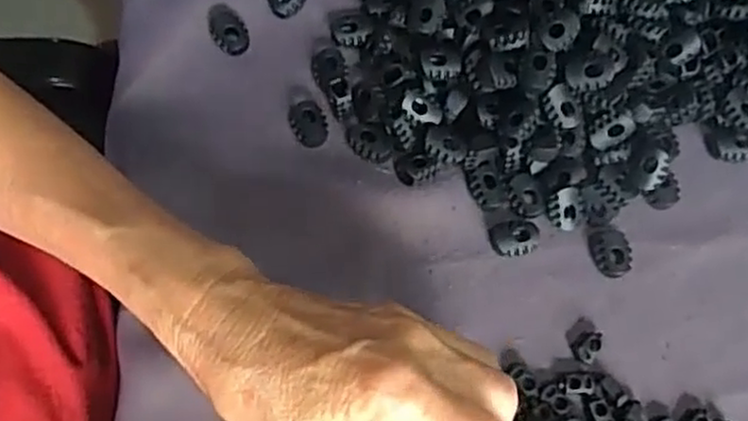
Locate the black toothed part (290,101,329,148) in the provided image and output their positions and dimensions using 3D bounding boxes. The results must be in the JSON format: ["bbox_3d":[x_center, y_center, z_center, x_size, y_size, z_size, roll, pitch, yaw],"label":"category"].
[{"bbox_3d":[-0.031,-0.042,0.357,0.017,0.006,0.023,-18,73,-8],"label":"black toothed part"}]

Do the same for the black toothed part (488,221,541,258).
[{"bbox_3d":[0.068,0.013,0.348,0.023,0.006,0.017,-8,72,-5],"label":"black toothed part"}]

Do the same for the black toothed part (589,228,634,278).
[{"bbox_3d":[0.114,0.020,0.347,0.017,0.007,0.023,-13,72,-6],"label":"black toothed part"}]

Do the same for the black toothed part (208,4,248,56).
[{"bbox_3d":[-0.076,-0.094,0.374,0.017,0.007,0.030,-28,74,-11],"label":"black toothed part"}]

